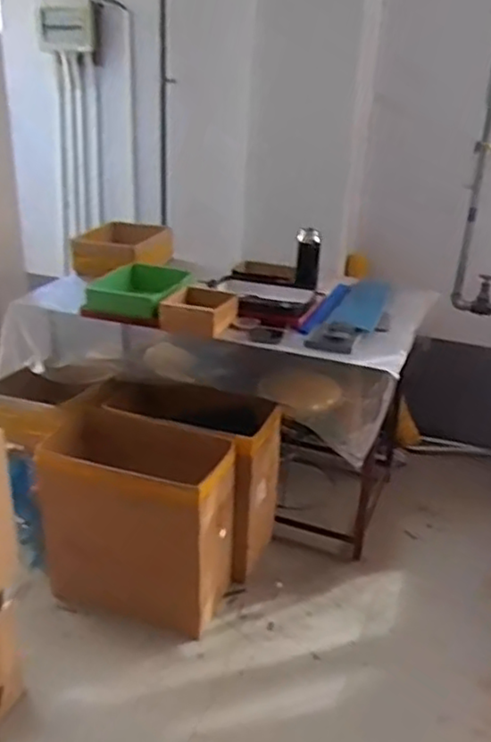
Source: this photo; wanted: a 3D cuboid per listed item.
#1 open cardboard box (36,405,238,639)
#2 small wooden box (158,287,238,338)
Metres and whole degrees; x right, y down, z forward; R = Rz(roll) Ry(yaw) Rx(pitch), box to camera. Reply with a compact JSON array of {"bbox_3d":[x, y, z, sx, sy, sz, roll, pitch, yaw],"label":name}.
[{"bbox_3d":[-0.285,0.404,1.839,0.468,0.493,0.219,8,24,13],"label":"open cardboard box"},{"bbox_3d":[-0.133,-0.179,1.951,0.188,0.088,0.196,9,25,15],"label":"small wooden box"}]

